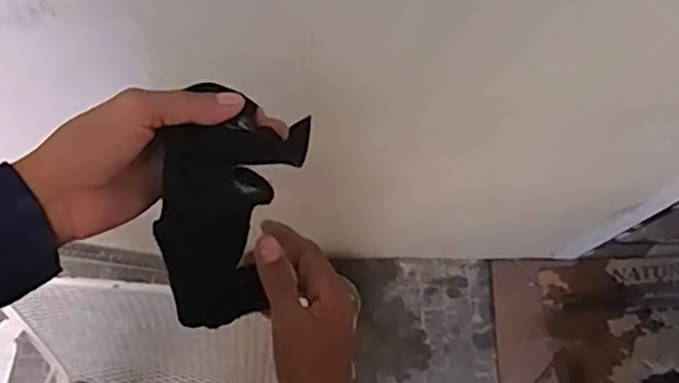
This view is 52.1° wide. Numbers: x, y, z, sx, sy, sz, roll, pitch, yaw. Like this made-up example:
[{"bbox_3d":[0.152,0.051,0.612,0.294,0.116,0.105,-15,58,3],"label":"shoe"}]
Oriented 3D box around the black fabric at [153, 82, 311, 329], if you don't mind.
[{"bbox_3d":[-0.076,0.013,0.477,0.076,0.070,0.177,15,115,2],"label":"black fabric"}]

